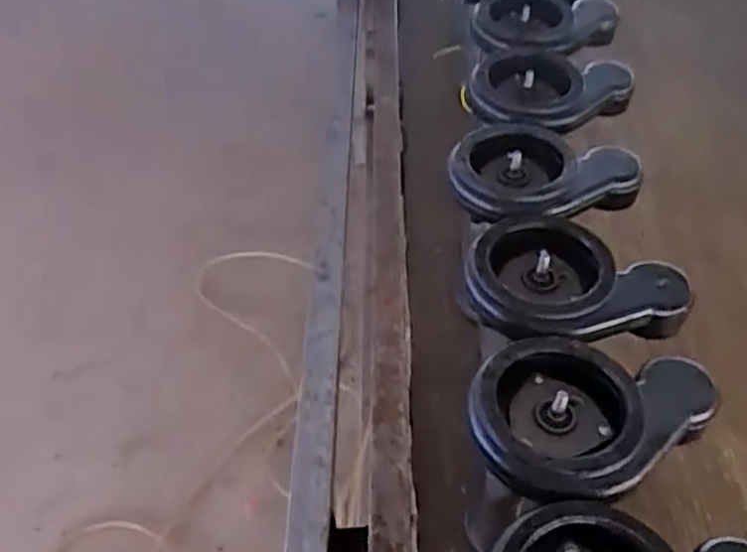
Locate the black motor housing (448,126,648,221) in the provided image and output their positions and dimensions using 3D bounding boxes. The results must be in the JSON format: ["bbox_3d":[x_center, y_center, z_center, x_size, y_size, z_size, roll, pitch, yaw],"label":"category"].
[{"bbox_3d":[0.144,-0.098,0.661,0.156,0.048,0.127,-19,50,-18],"label":"black motor housing"}]

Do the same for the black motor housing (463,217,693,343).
[{"bbox_3d":[0.153,0.001,0.570,0.161,0.040,0.117,-11,48,-11],"label":"black motor housing"}]

